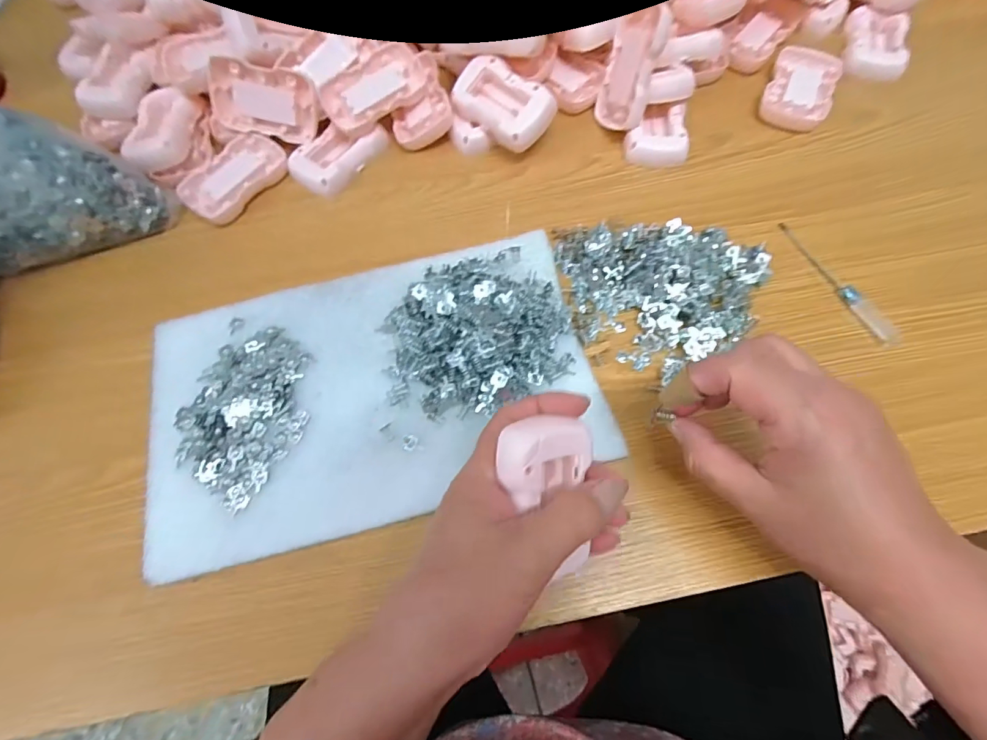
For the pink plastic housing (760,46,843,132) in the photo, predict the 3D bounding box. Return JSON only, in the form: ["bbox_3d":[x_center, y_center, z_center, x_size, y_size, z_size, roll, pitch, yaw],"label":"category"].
[{"bbox_3d":[0.278,-0.256,0.414,0.054,0.013,0.085,25,71,11],"label":"pink plastic housing"}]

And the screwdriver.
[{"bbox_3d":[0.257,-0.068,0.340,0.013,0.006,0.117,-28,70,-9],"label":"screwdriver"}]

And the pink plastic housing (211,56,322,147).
[{"bbox_3d":[-0.194,-0.229,0.390,0.090,0.053,0.015,11,35,3],"label":"pink plastic housing"}]

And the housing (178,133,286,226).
[{"bbox_3d":[-0.226,-0.169,0.398,0.054,0.014,0.090,36,74,15],"label":"housing"}]

